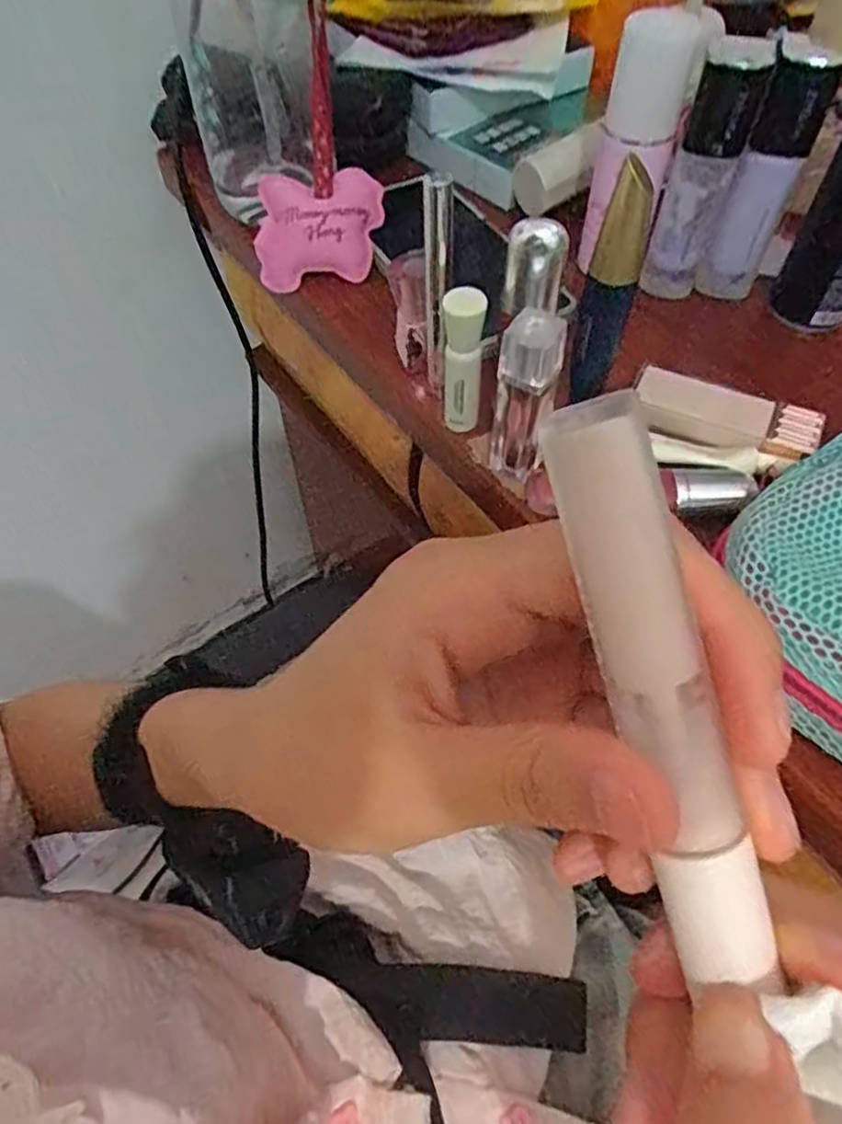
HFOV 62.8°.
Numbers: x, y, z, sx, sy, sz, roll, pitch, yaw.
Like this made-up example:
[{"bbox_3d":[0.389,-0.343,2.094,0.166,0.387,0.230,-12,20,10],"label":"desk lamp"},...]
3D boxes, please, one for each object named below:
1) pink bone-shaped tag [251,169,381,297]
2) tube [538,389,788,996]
[{"bbox_3d":[-0.060,-0.200,0.413,0.074,0.016,0.064,-3,98,1],"label":"pink bone-shaped tag"},{"bbox_3d":[0.037,0.021,0.105,0.014,0.010,0.091,-18,95,-11],"label":"tube"}]

